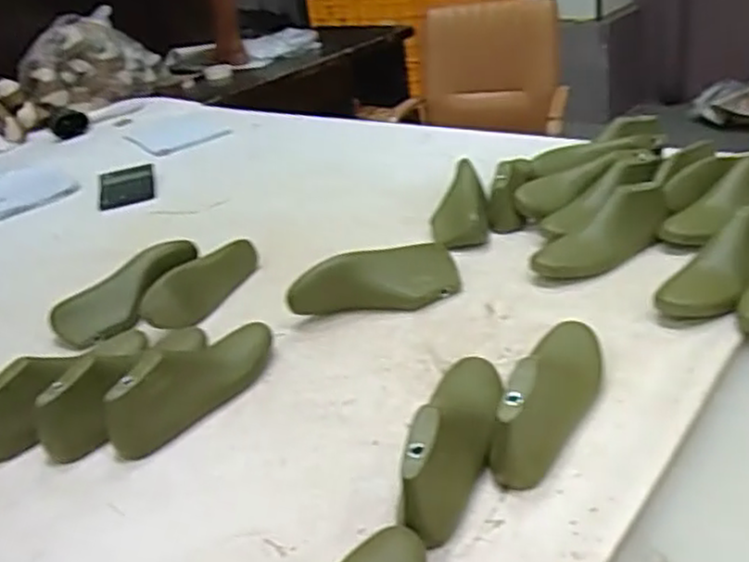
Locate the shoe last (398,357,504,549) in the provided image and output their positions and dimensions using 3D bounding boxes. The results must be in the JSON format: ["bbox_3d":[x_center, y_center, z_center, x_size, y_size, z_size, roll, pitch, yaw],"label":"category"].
[{"bbox_3d":[0.083,0.142,0.726,0.071,0.086,0.238,-2,29,17],"label":"shoe last"}]

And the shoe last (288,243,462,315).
[{"bbox_3d":[0.005,0.007,1.023,0.241,0.082,0.066,-18,28,-14],"label":"shoe last"}]

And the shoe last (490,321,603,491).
[{"bbox_3d":[0.184,0.102,0.762,0.077,0.084,0.241,3,31,26],"label":"shoe last"}]

